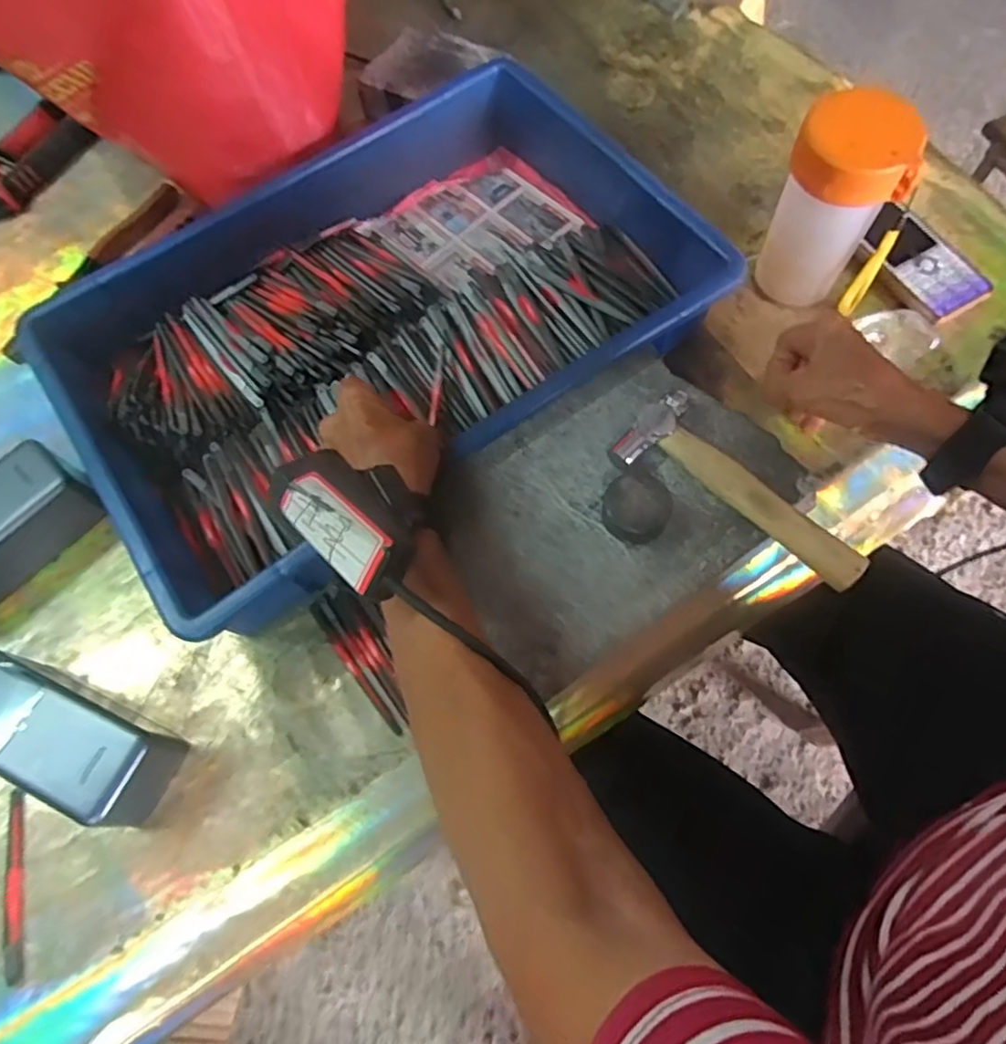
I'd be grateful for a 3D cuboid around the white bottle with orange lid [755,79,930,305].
[{"bbox_3d":[0.222,-0.210,0.458,0.070,0.138,0.063,26,71,12],"label":"white bottle with orange lid"}]

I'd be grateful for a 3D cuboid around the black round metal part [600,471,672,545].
[{"bbox_3d":[0.077,-0.008,0.386,0.037,0.021,0.038,-1,68,2],"label":"black round metal part"}]

